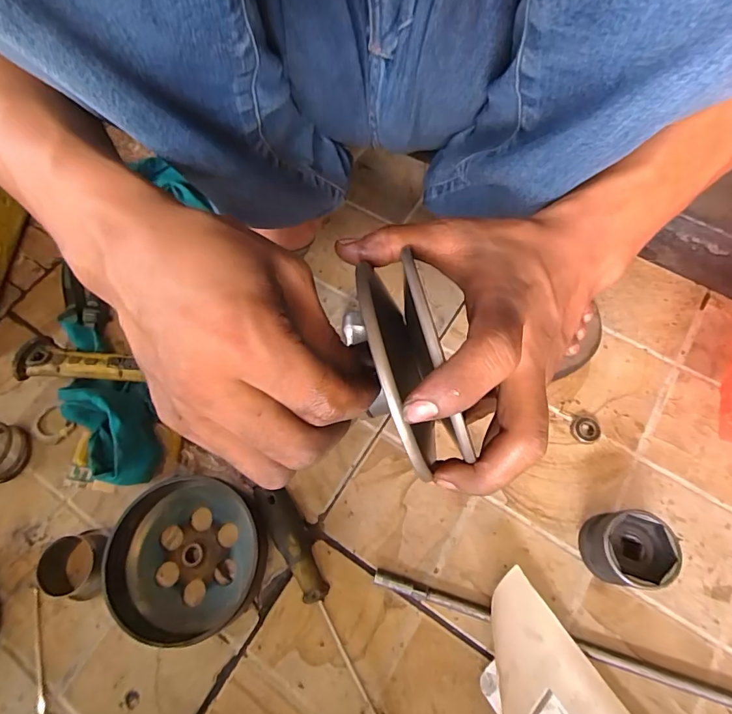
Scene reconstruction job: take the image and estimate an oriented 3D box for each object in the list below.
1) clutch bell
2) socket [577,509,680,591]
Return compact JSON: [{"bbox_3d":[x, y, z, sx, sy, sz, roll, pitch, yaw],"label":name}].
[{"bbox_3d":[-0.141,0.158,0.356,0.114,0.035,0.119,-1,68,2],"label":"clutch bell"},{"bbox_3d":[0.195,0.145,0.340,0.052,0.051,0.051,-1,68,2],"label":"socket"}]

